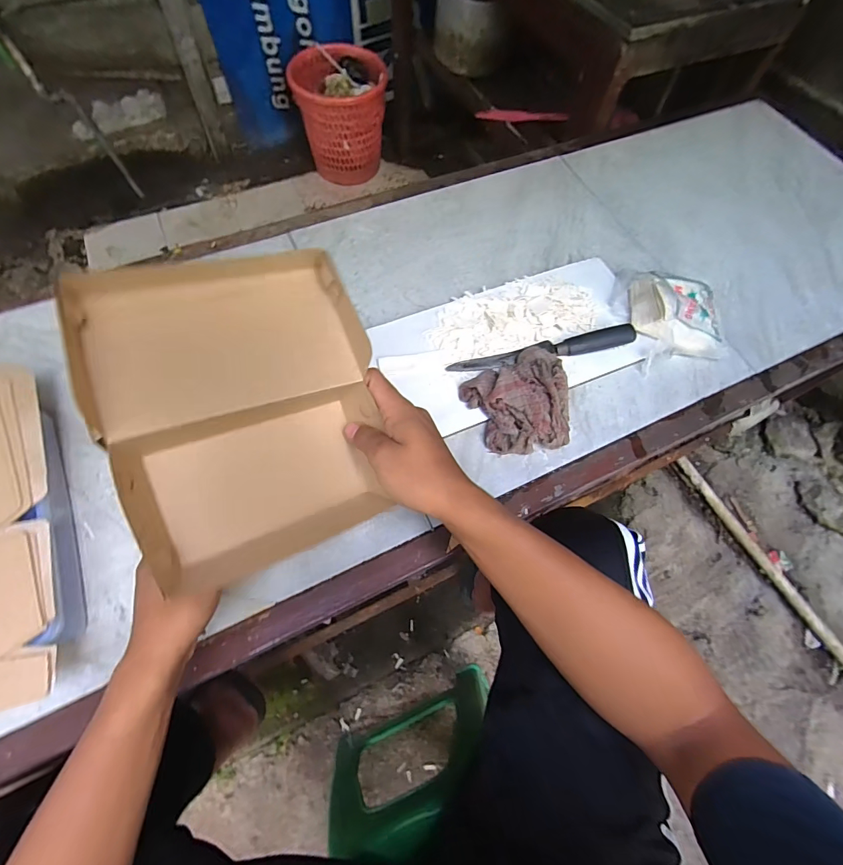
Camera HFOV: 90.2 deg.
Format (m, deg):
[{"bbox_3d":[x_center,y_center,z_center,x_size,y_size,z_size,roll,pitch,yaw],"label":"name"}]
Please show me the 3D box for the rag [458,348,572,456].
[{"bbox_3d":[0.128,-0.036,0.513,0.126,0.049,0.123,-25,71,-12],"label":"rag"}]

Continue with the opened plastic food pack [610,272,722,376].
[{"bbox_3d":[0.348,-0.169,0.579,0.134,0.060,0.149,-13,69,-8],"label":"opened plastic food pack"}]

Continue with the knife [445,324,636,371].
[{"bbox_3d":[0.160,-0.106,0.549,0.249,0.019,0.032,-13,69,-8],"label":"knife"}]

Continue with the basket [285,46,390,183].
[{"bbox_3d":[-0.282,-1.138,1.500,0.311,0.304,0.318,-1,64,-3],"label":"basket"}]

